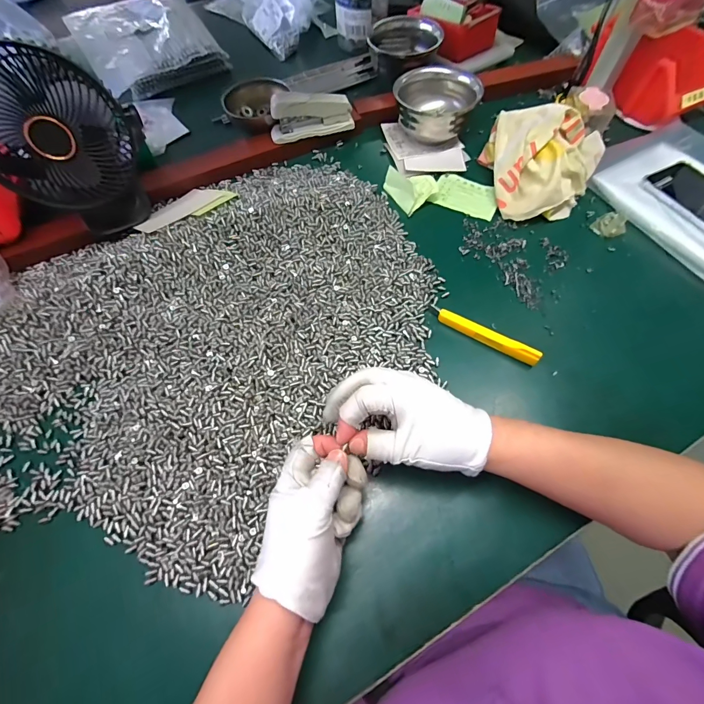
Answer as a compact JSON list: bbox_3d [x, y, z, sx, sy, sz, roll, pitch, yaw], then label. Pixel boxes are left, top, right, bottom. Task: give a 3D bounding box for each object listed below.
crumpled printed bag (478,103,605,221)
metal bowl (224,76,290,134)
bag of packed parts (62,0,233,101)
[{"bbox_3d":[0.259,-0.252,0.469,0.155,0.078,0.153,12,65,8],"label":"crumpled printed bag"},{"bbox_3d":[-0.155,-0.395,0.567,0.094,0.056,0.094,-1,63,2],"label":"metal bowl"},{"bbox_3d":[-0.403,-0.610,0.688,0.224,0.047,0.285,-28,66,-12],"label":"bag of packed parts"}]

